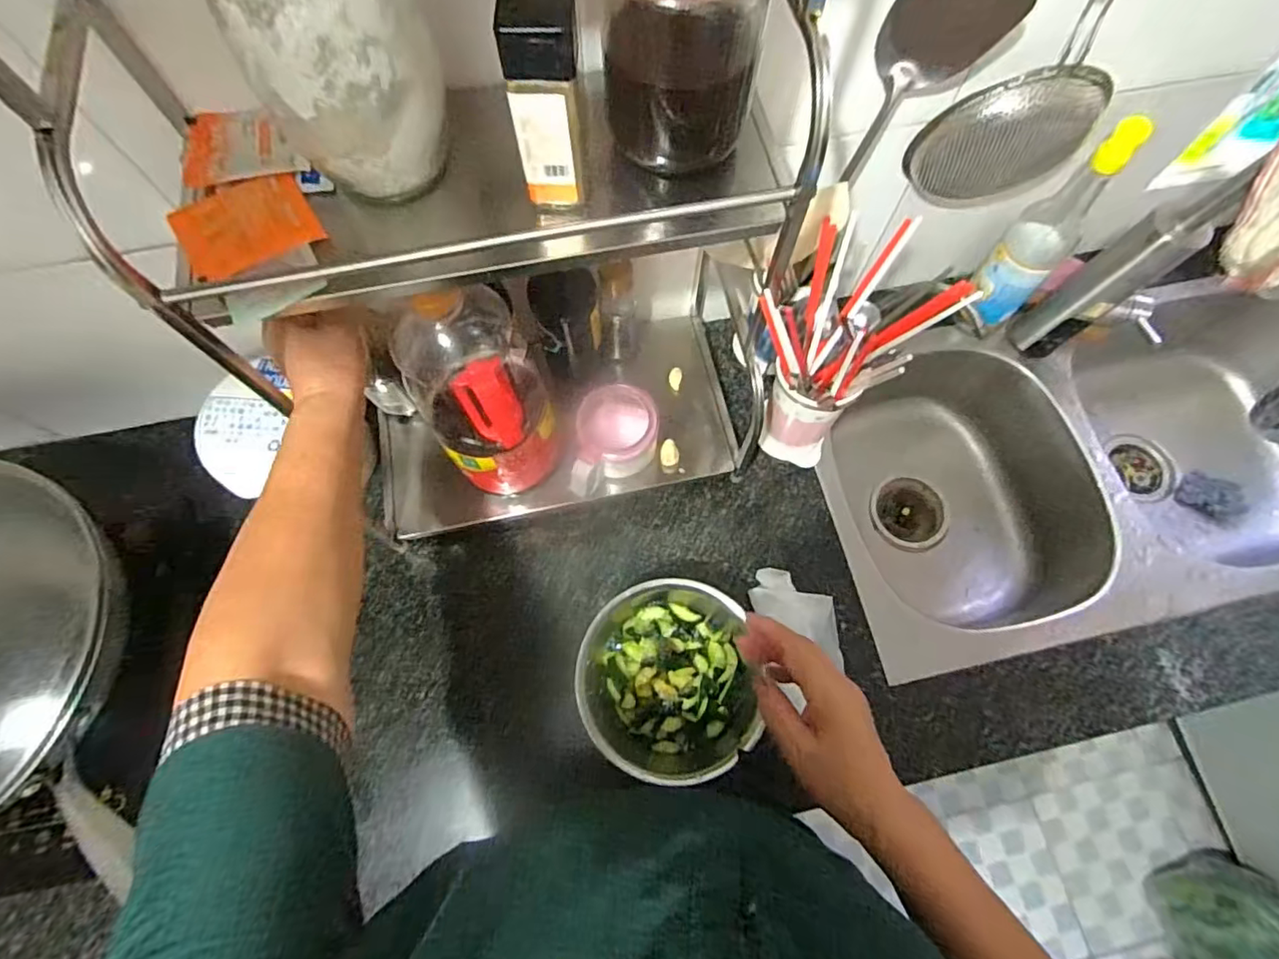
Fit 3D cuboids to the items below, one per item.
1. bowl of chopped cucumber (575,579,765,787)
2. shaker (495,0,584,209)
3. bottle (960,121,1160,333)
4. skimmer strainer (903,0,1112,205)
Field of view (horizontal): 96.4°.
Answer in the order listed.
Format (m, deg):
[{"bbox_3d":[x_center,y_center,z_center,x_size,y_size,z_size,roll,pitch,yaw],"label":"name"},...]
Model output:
[{"bbox_3d":[0.029,0.194,0.553,0.161,0.067,0.179,-11,70,-3],"label":"bowl of chopped cucumber"},{"bbox_3d":[-0.051,-0.212,0.323,0.040,0.112,0.033,-5,70,-1],"label":"shaker"},{"bbox_3d":[0.439,-0.263,0.625,0.065,0.224,0.080,38,74,13],"label":"bottle"},{"bbox_3d":[0.330,-0.349,0.422,0.133,0.383,0.062,-20,70,-6],"label":"skimmer strainer"}]

